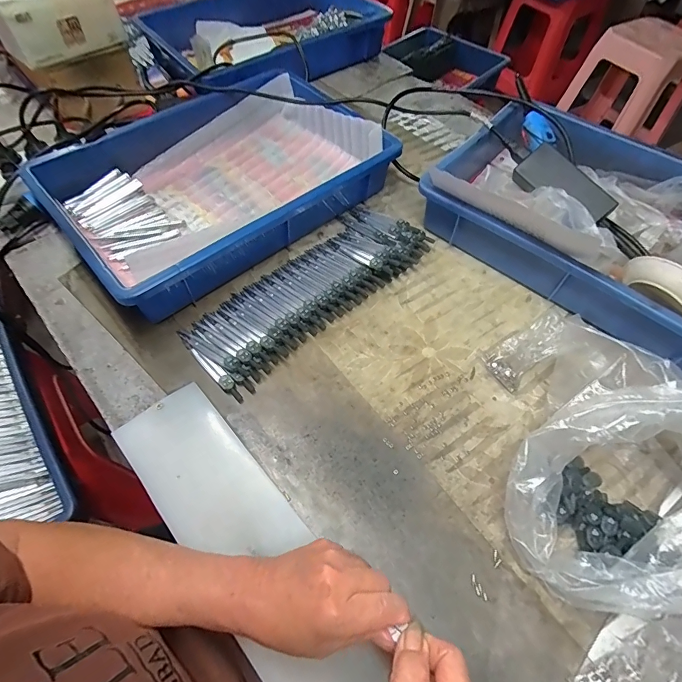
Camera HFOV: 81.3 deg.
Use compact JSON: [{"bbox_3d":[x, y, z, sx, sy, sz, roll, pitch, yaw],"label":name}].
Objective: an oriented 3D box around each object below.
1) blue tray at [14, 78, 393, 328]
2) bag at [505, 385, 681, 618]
[{"bbox_3d":[-0.162,-0.229,0.566,0.421,0.085,0.280,-37,66,-22],"label":"blue tray"},{"bbox_3d":[0.266,0.125,0.341,0.230,0.124,0.174,-16,60,-11],"label":"bag"}]

